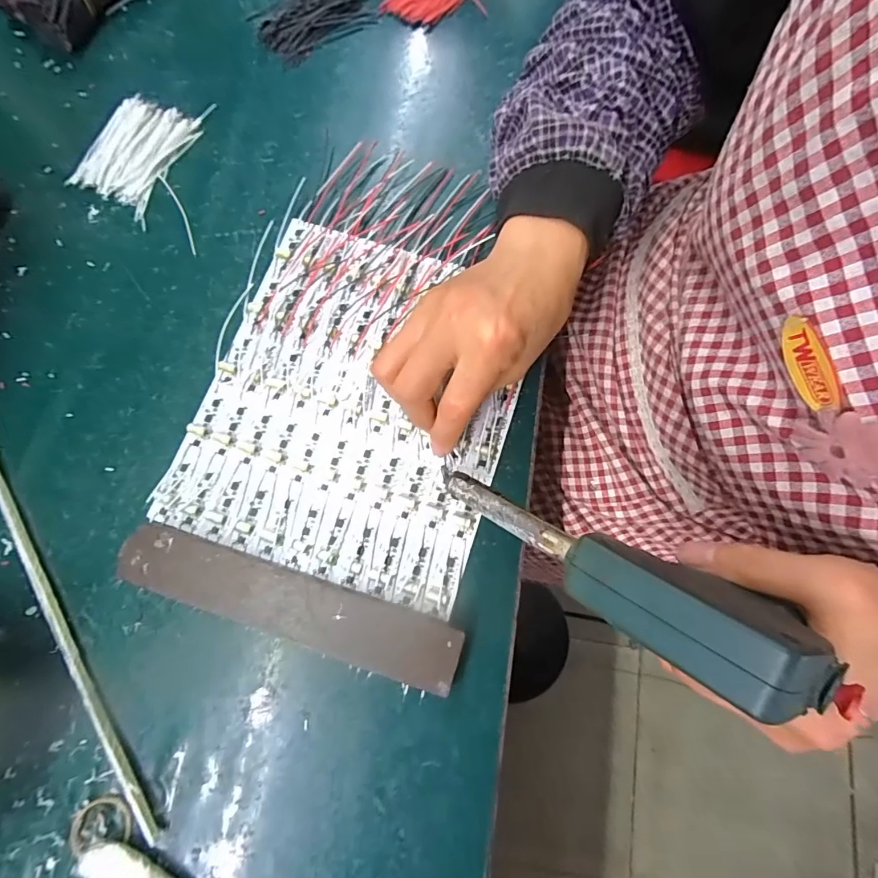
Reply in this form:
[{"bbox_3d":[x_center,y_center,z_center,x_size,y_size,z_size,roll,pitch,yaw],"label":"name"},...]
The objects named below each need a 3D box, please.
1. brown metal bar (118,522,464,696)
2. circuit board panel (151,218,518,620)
[{"bbox_3d":[-0.085,0.093,0.256,0.196,0.018,0.035,16,76,6],"label":"brown metal bar"},{"bbox_3d":[-0.054,-0.027,0.295,0.193,0.008,0.223,16,76,6],"label":"circuit board panel"}]

